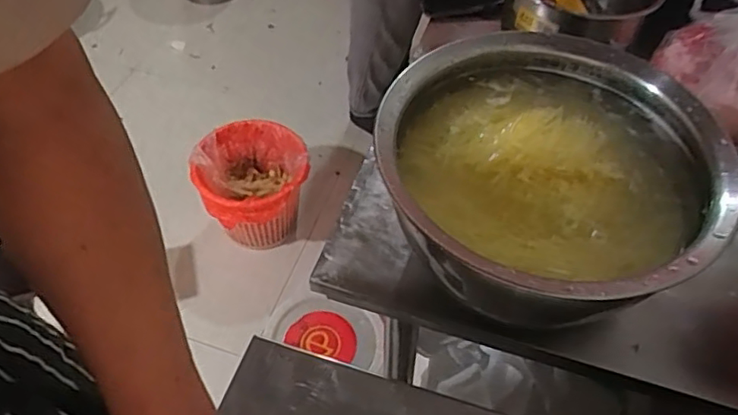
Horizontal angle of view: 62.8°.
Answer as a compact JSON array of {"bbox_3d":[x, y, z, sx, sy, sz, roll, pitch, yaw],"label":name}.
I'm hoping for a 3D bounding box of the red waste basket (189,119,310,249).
[{"bbox_3d":[-0.276,-0.042,1.494,0.255,0.262,0.253,1,52,-1],"label":"red waste basket"}]

